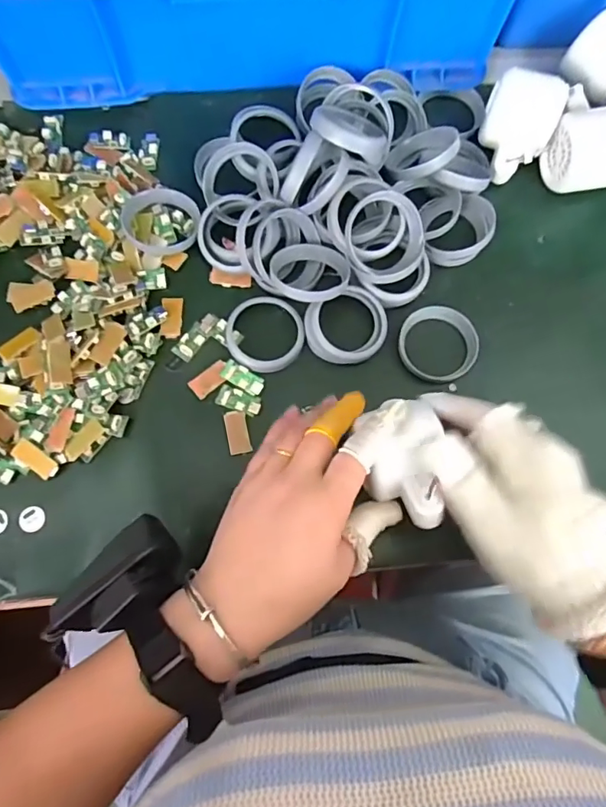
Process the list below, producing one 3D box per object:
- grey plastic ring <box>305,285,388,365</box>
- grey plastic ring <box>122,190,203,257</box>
[{"bbox_3d":[0.034,-0.058,0.380,0.061,0.016,0.052,-23,78,-8],"label":"grey plastic ring"},{"bbox_3d":[-0.110,-0.143,0.394,0.057,0.013,0.059,1,76,-2],"label":"grey plastic ring"}]

